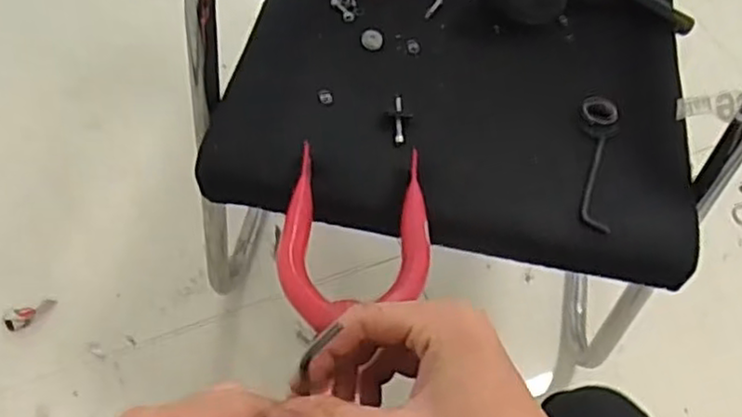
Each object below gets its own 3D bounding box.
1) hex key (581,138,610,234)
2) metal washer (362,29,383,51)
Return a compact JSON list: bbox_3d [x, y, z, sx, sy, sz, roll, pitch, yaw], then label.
[{"bbox_3d":[0.212,-0.024,0.668,0.026,0.006,0.102,7,61,1],"label":"hex key"},{"bbox_3d":[0.002,-0.180,0.751,0.023,0.004,0.028,-4,61,-6],"label":"metal washer"}]

